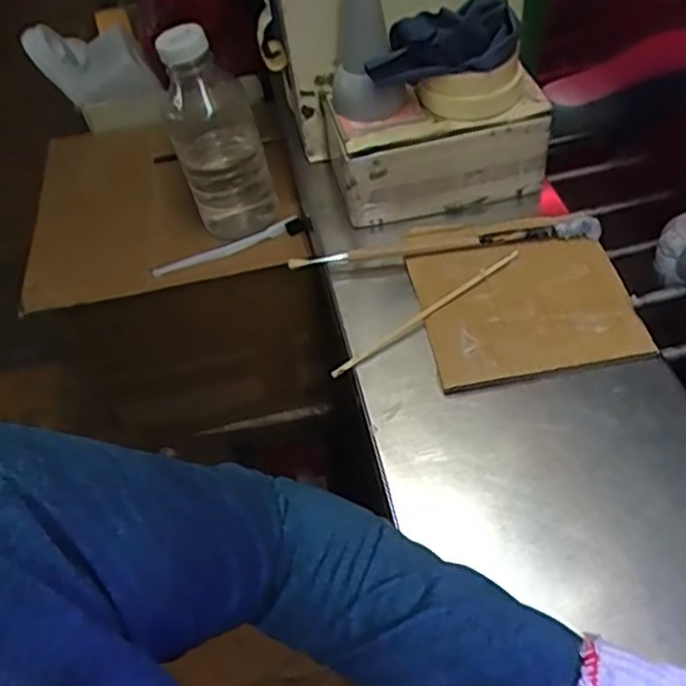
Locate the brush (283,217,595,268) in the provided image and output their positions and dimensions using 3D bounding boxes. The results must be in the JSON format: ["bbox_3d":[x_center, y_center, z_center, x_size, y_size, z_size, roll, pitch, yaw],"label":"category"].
[{"bbox_3d":[0.088,-0.091,0.630,0.272,0.016,0.022,-5,49,4],"label":"brush"}]

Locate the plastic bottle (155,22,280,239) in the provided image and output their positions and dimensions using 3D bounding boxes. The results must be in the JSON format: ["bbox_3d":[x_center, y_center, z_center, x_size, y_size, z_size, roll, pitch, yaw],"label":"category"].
[{"bbox_3d":[-0.130,-0.214,0.748,0.093,0.230,0.084,-16,49,-6],"label":"plastic bottle"}]

